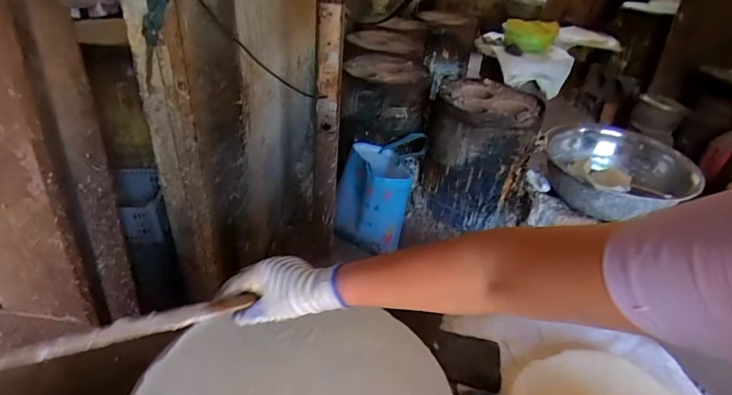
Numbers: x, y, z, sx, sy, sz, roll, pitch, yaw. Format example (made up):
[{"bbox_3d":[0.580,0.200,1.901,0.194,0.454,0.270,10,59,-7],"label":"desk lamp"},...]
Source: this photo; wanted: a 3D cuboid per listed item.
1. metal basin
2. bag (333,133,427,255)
[{"bbox_3d":[0.906,-0.088,1.593,0.487,0.167,0.484,5,34,-3],"label":"metal basin"},{"bbox_3d":[0.040,-0.008,1.634,0.274,0.349,0.285,12,34,8],"label":"bag"}]

